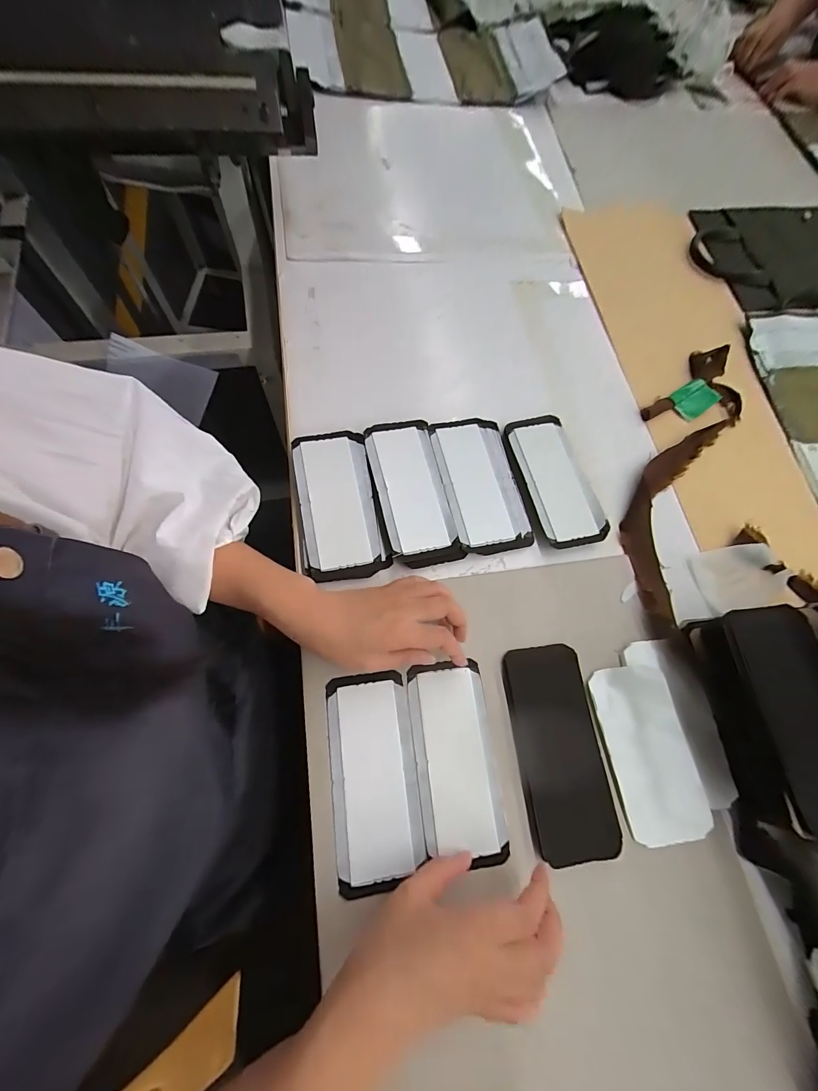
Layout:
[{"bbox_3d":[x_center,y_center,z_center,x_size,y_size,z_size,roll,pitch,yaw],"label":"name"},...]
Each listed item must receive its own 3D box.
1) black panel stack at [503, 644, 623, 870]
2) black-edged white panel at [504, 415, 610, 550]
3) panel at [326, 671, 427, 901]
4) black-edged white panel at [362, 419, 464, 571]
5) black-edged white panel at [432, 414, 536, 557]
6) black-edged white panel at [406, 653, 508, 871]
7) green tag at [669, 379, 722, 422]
[{"bbox_3d":[0.139,0.185,0.358,0.077,0.010,0.174,-3,71,-6],"label":"black panel stack"},{"bbox_3d":[0.171,-0.079,0.453,0.076,0.013,0.167,-14,73,-10],"label":"black-edged white panel"},{"bbox_3d":[-0.031,0.199,0.336,0.072,0.009,0.161,-6,71,-7],"label":"panel"},{"bbox_3d":[0.002,-0.060,0.432,0.075,0.028,0.172,-12,72,-9],"label":"black-edged white panel"},{"bbox_3d":[0.083,-0.071,0.446,0.088,0.018,0.165,-9,72,-8],"label":"black-edged white panel"},{"bbox_3d":[0.042,0.191,0.346,0.071,0.008,0.159,-8,69,-5],"label":"black-edged white panel"},{"bbox_3d":[0.381,-0.197,0.516,0.065,0.006,0.045,-34,77,-15],"label":"green tag"}]

